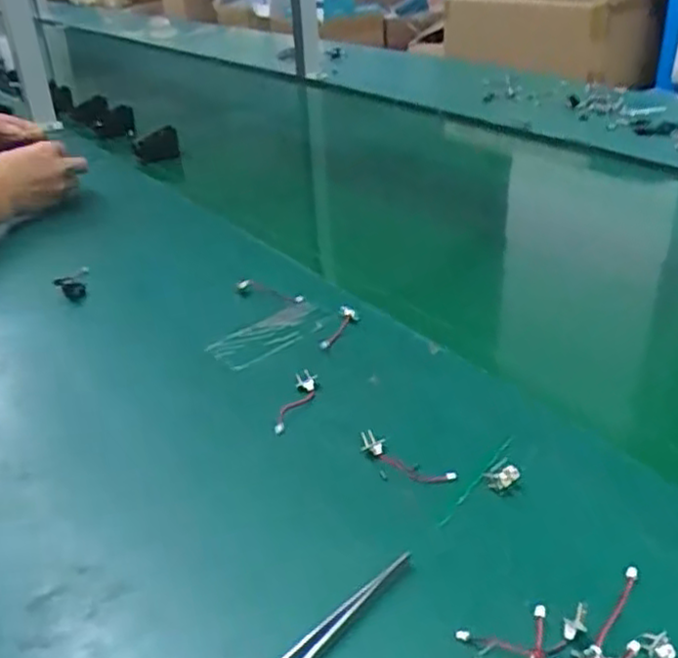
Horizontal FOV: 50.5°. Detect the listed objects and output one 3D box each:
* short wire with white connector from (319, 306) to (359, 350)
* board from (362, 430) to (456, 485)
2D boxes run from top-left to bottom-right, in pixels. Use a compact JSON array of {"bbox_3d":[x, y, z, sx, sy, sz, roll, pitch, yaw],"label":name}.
[{"bbox_3d":[0.001,-0.002,0.560,0.014,0.011,0.059,7,32,18],"label":"short wire with white connector"},{"bbox_3d":[0.040,0.077,0.427,0.057,0.015,0.017,18,37,33],"label":"board"}]

